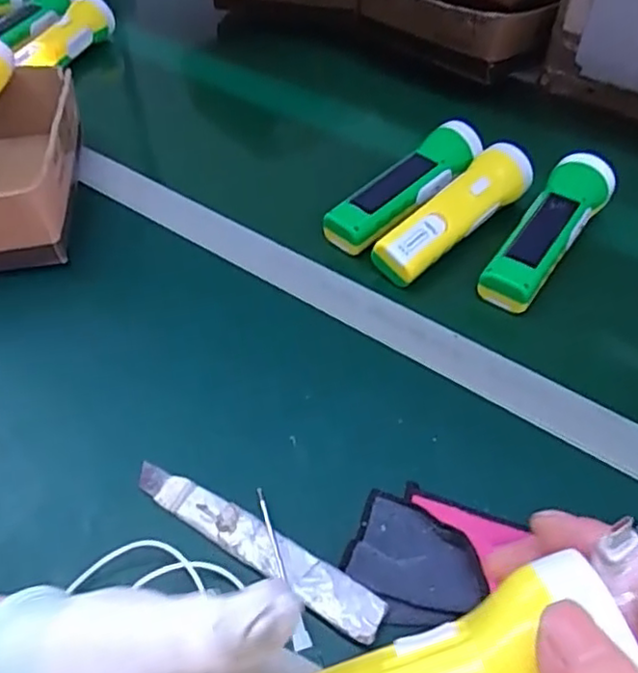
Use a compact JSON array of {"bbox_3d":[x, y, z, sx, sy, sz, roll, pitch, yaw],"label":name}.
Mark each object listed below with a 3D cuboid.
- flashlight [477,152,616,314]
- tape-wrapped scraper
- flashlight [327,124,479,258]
[{"bbox_3d":[0.192,-0.088,0.557,0.049,0.053,0.167,29,56,25],"label":"flashlight"},{"bbox_3d":[-0.039,0.122,0.390,0.171,0.005,0.026,26,54,23],"label":"tape-wrapped scraper"},{"bbox_3d":[0.079,-0.135,0.590,0.165,0.043,0.050,-36,56,-26],"label":"flashlight"}]

